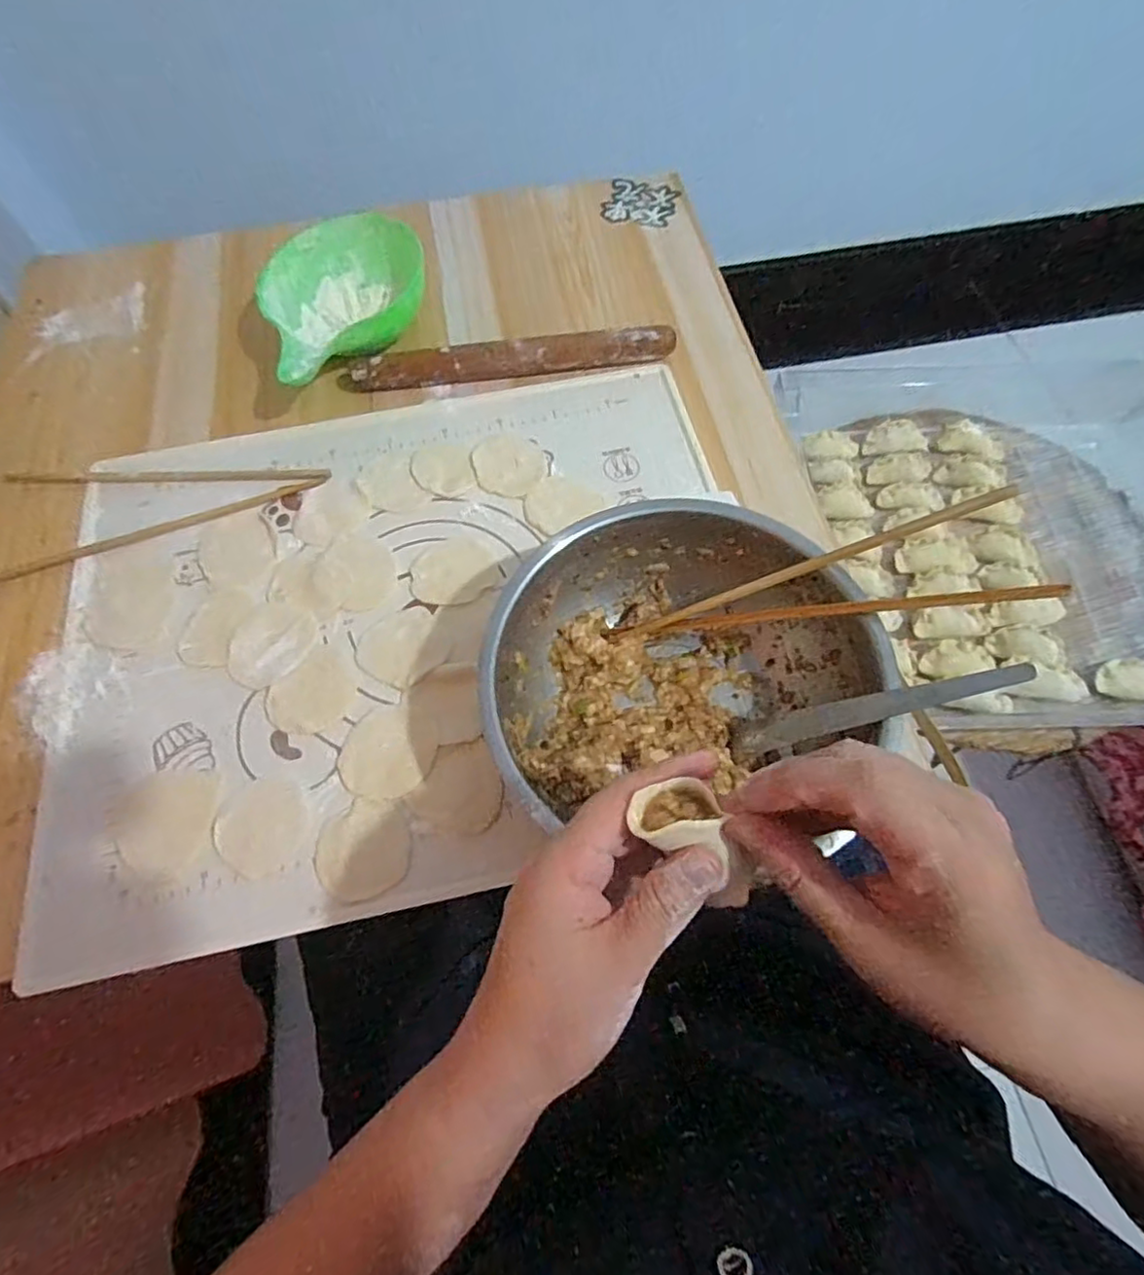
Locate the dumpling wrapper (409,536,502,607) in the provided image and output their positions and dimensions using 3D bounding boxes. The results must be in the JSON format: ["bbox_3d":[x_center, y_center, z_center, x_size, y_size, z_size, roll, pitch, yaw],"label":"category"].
[{"bbox_3d":[-0.088,-0.051,0.475,0.065,0.004,0.057,-19,66,-8],"label":"dumpling wrapper"}]

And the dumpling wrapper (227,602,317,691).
[{"bbox_3d":[-0.217,0.002,0.454,0.057,0.004,0.065,41,72,18],"label":"dumpling wrapper"}]

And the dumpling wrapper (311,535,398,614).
[{"bbox_3d":[-0.166,-0.049,0.480,0.059,0.004,0.066,-20,66,-8],"label":"dumpling wrapper"}]

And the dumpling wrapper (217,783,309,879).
[{"bbox_3d":[-0.197,0.120,0.399,0.056,0.004,0.057,-18,65,-7],"label":"dumpling wrapper"}]

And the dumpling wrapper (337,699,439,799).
[{"bbox_3d":[-0.122,0.075,0.419,0.065,0.004,0.061,-1,64,1],"label":"dumpling wrapper"}]

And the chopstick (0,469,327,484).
[{"bbox_3d":[-0.327,-0.133,0.516,0.251,0.010,0.012,-2,64,0],"label":"chopstick"}]

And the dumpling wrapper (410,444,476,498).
[{"bbox_3d":[-0.105,-0.137,0.516,0.048,0.004,0.052,-1,64,1],"label":"dumpling wrapper"}]

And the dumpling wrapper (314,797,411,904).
[{"bbox_3d":[-0.130,0.132,0.395,0.058,0.004,0.057,-20,72,-7],"label":"dumpling wrapper"}]

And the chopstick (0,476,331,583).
[{"bbox_3d":[-0.327,-0.086,0.501,0.265,0.005,0.013,-20,66,-8],"label":"chopstick"}]

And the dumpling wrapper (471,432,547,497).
[{"bbox_3d":[-0.051,-0.143,0.518,0.057,0.004,0.065,-16,66,-8],"label":"dumpling wrapper"}]

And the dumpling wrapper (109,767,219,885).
[{"bbox_3d":[-0.263,0.117,0.401,0.063,0.004,0.067,3,65,3],"label":"dumpling wrapper"}]

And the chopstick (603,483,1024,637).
[{"bbox_3d":[0.133,-0.039,0.391,0.246,0.014,0.011,-21,62,25],"label":"chopstick"}]

